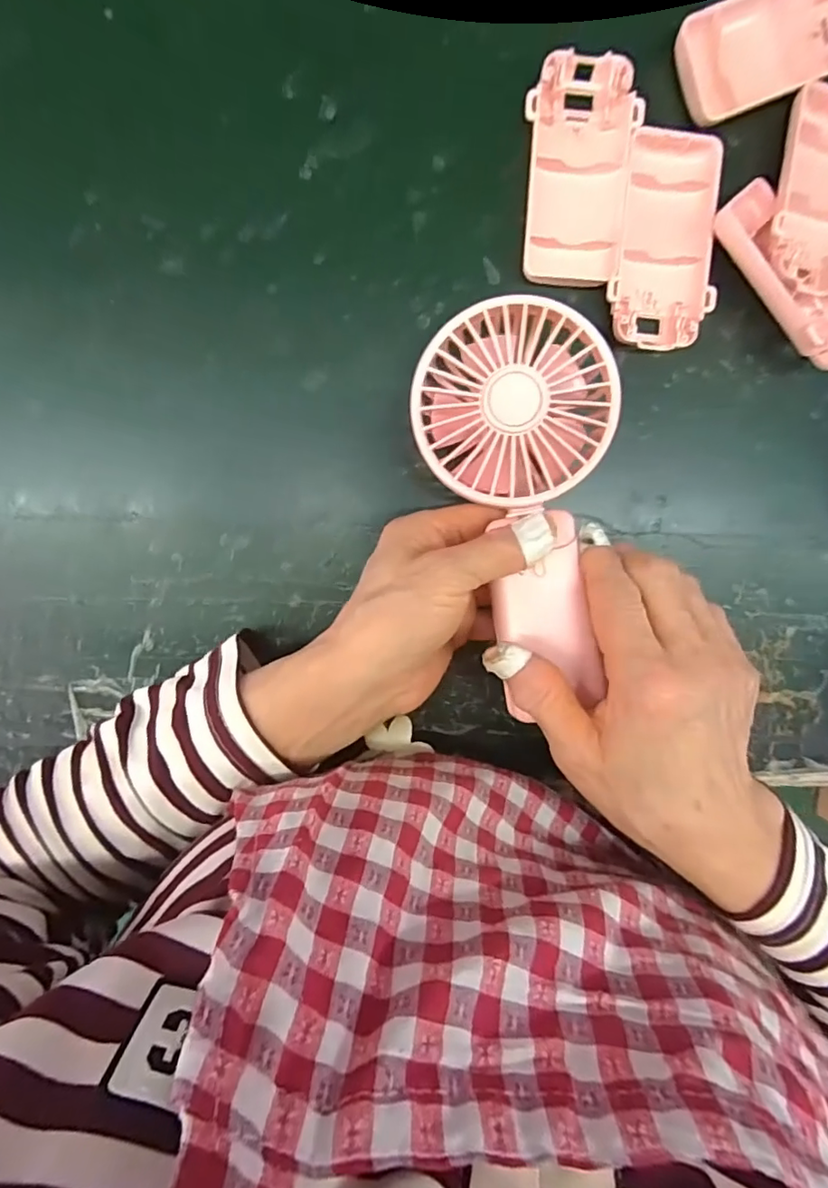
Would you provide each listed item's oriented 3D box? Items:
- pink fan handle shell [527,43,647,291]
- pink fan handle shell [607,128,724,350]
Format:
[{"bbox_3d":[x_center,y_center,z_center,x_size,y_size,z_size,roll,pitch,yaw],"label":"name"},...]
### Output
[{"bbox_3d":[0.077,-0.198,0.261,0.048,0.014,0.094,3,98,-4],"label":"pink fan handle shell"},{"bbox_3d":[0.122,-0.171,0.268,0.048,0.015,0.098,5,98,-4],"label":"pink fan handle shell"}]

